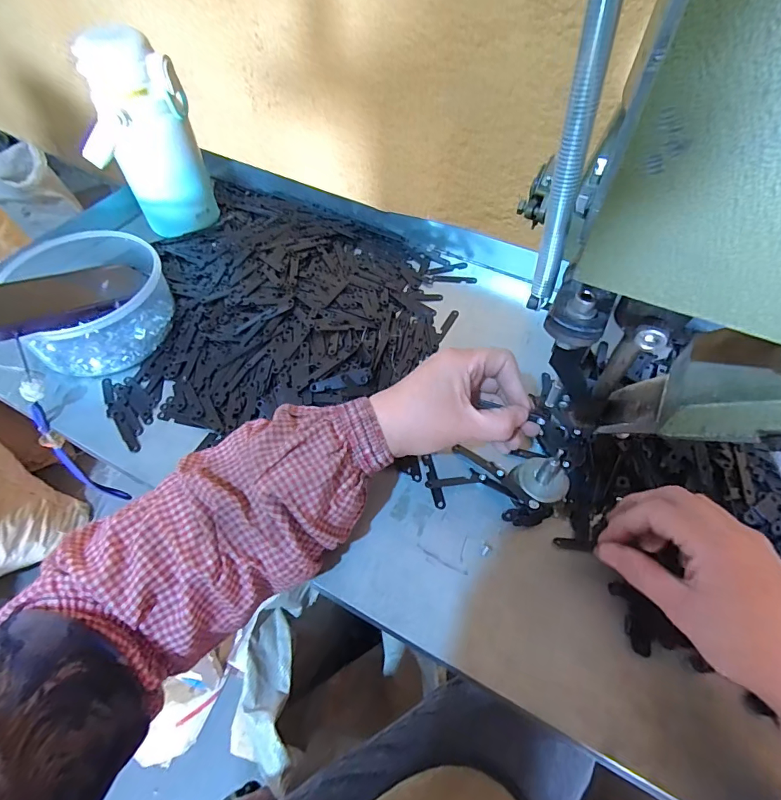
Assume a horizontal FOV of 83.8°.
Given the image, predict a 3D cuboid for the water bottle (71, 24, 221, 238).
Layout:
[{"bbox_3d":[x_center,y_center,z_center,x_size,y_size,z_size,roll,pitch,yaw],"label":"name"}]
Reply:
[{"bbox_3d":[-0.274,-0.288,0.488,0.091,0.178,0.083,18,60,13],"label":"water bottle"}]

